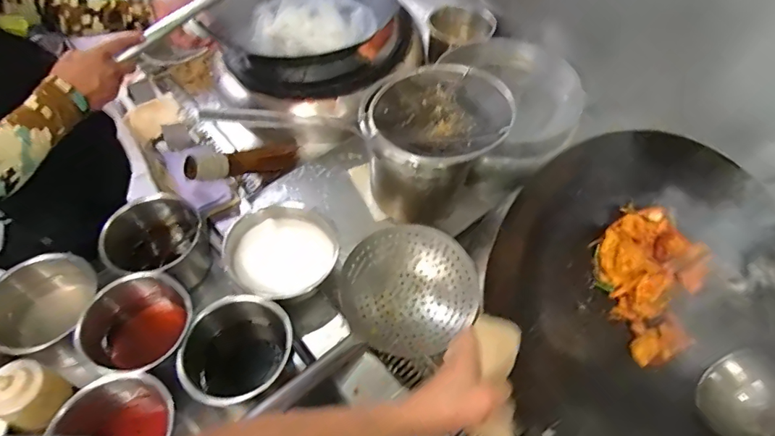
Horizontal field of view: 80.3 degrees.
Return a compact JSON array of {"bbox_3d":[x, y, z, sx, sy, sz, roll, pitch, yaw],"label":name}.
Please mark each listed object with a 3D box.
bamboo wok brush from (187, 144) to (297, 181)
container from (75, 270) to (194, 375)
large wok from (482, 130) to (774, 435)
[{"bbox_3d":[-0.292,-0.118,0.972,0.049,0.054,0.271,39,31,23],"label":"bamboo wok brush"},{"bbox_3d":[-0.378,0.192,0.737,0.155,0.146,0.149,24,55,14],"label":"container"},{"bbox_3d":[0.360,0.121,0.594,0.342,0.156,0.422,12,88,1],"label":"large wok"}]

